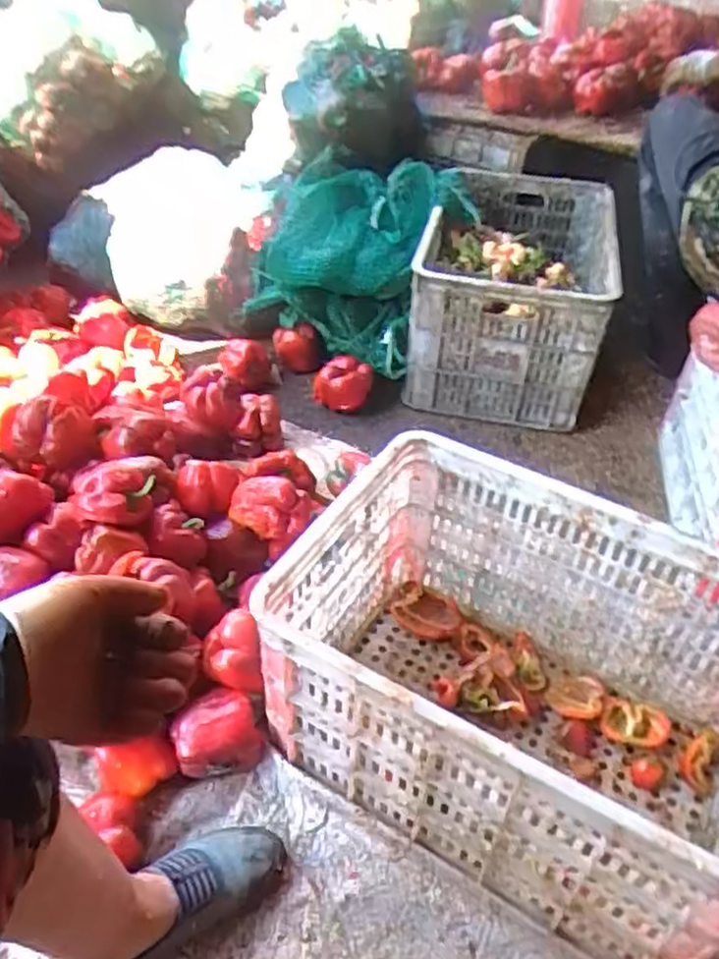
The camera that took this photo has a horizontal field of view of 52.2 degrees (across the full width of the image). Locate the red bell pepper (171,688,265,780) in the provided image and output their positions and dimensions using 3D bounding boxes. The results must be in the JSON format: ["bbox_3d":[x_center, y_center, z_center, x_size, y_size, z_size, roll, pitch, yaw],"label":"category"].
[{"bbox_3d":[-0.171,0.306,0.873,0.100,0.090,0.090,-13,44,-17],"label":"red bell pepper"}]

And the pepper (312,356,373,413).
[{"bbox_3d":[-0.031,-0.181,1.417,0.115,0.075,0.091,2,42,-1],"label":"pepper"}]

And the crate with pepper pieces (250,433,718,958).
[{"bbox_3d":[0.186,0.227,0.823,0.500,0.293,0.352,24,46,22],"label":"crate with pepper pieces"}]

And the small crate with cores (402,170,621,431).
[{"bbox_3d":[0.311,-0.387,1.509,0.348,0.281,0.512,10,43,8],"label":"small crate with cores"}]

